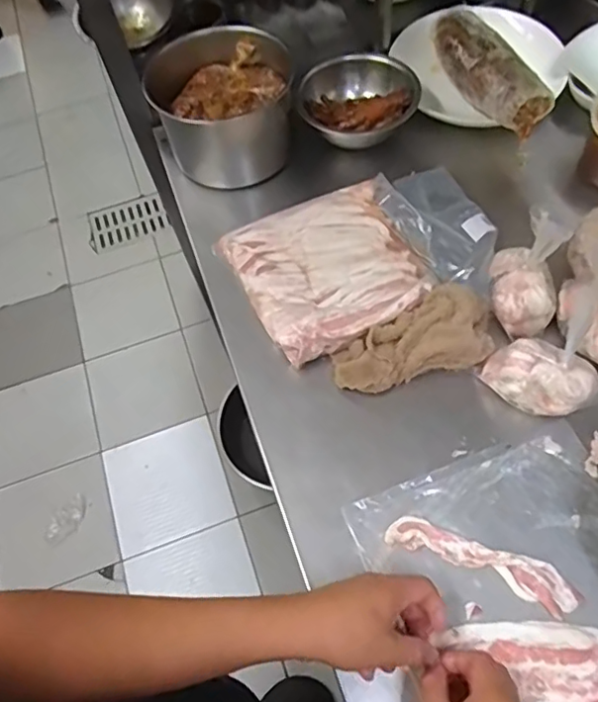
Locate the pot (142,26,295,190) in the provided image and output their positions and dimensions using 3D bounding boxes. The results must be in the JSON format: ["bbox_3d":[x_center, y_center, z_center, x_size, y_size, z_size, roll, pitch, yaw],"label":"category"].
[{"bbox_3d":[-0.111,-0.350,0.819,0.175,0.128,0.178,-2,61,4],"label":"pot"}]

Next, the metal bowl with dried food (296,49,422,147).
[{"bbox_3d":[0.083,-0.367,0.822,0.164,0.072,0.127,-7,60,1],"label":"metal bowl with dried food"}]

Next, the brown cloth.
[{"bbox_3d":[0.129,-0.007,0.629,0.184,0.052,0.081,-25,61,2],"label":"brown cloth"}]

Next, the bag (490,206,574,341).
[{"bbox_3d":[0.255,-0.088,0.615,0.081,0.124,0.085,24,66,17],"label":"bag"}]

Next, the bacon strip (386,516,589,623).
[{"bbox_3d":[0.174,0.199,0.533,0.177,0.012,0.038,20,64,15],"label":"bacon strip"}]

